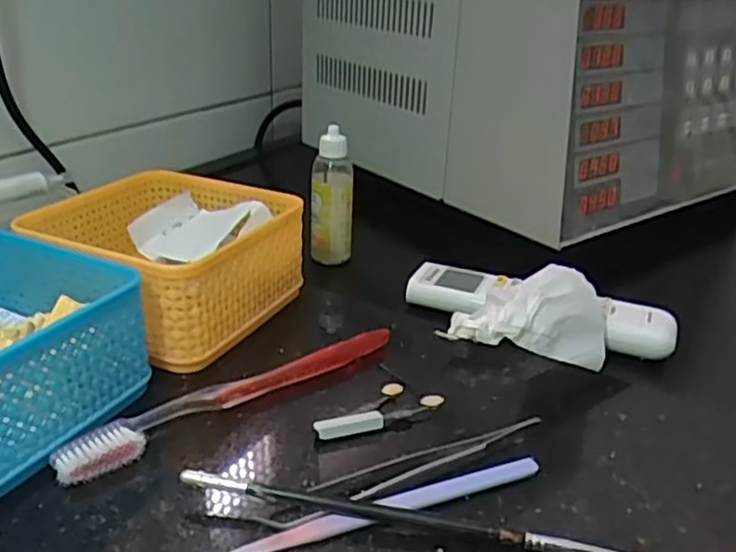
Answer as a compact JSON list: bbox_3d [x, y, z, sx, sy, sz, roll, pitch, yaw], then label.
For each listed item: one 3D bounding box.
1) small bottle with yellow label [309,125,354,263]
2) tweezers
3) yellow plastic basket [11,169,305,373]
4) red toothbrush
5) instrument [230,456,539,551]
[{"bbox_3d":[-0.028,-0.063,0.548,0.033,0.105,0.033,2,25,-5],"label":"small bottle with yellow label"},{"bbox_3d":[0.018,0.083,0.308,0.135,0.011,0.022,-9,28,-26],"label":"tweezers"},{"bbox_3d":[-0.124,-0.011,0.430,0.130,0.066,0.129,14,27,21],"label":"yellow plastic basket"},{"bbox_3d":[-0.065,0.058,0.350,0.182,0.016,0.021,-17,32,-38],"label":"red toothbrush"},{"bbox_3d":[0.011,0.095,0.288,0.137,0.008,0.011,-7,27,-22],"label":"instrument"}]

